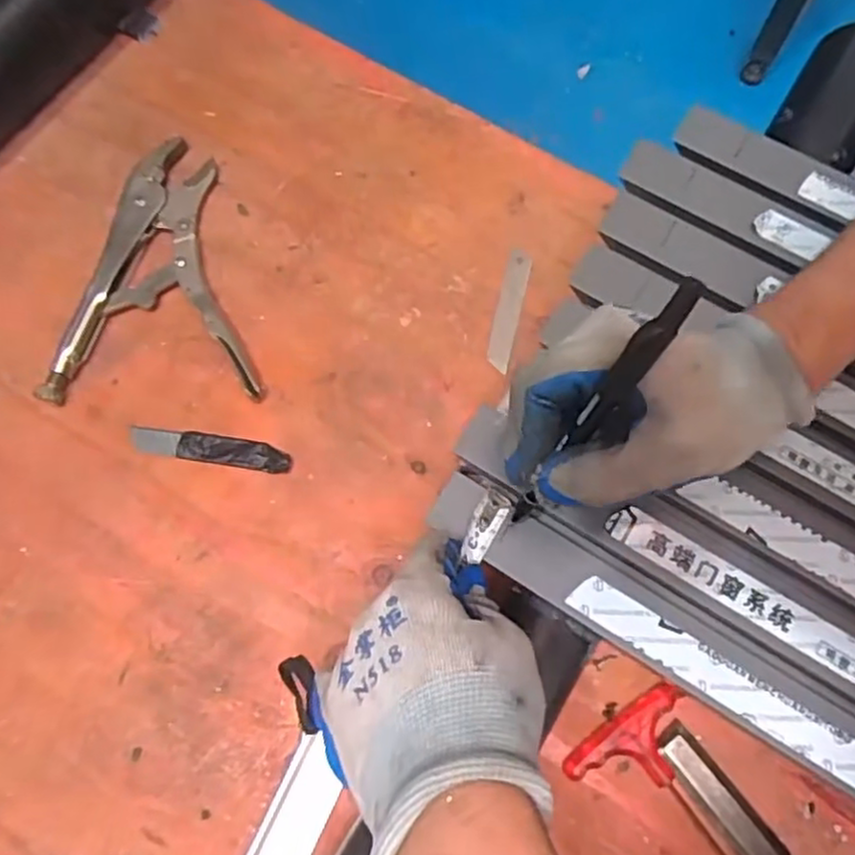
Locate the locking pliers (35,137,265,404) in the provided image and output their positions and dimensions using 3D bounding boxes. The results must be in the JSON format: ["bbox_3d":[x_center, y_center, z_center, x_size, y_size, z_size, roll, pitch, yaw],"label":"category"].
[{"bbox_3d":[-0.193,-0.117,0.517,0.140,0.025,0.203,-4,72,1],"label":"locking pliers"}]

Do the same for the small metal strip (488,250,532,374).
[{"bbox_3d":[0.060,-0.086,0.519,0.018,0.005,0.096,15,74,-5],"label":"small metal strip"}]

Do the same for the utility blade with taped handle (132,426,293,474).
[{"bbox_3d":[-0.148,0.014,0.483,0.111,0.004,0.021,9,72,5],"label":"utility blade with taped handle"}]

